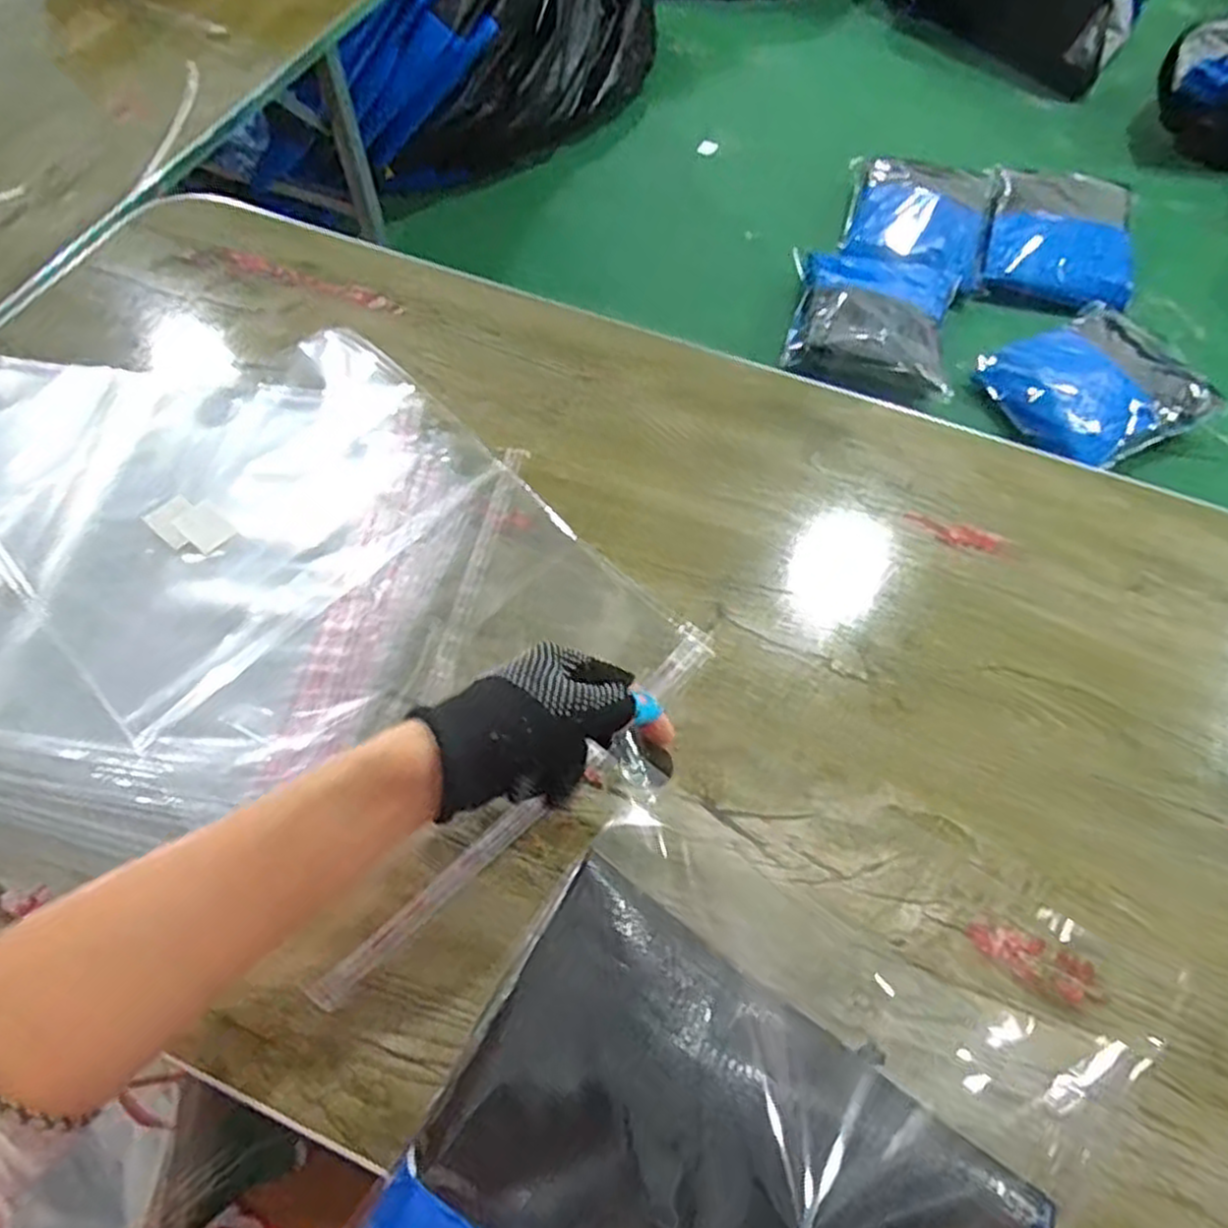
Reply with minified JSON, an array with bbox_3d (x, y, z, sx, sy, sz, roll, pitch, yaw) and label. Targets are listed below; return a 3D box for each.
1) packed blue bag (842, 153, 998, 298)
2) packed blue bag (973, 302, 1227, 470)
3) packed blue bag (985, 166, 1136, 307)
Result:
[{"bbox_3d":[0.544,-0.707,1.409,0.247,0.062,0.278,16,62,6],"label":"packed blue bag"},{"bbox_3d":[0.734,-0.351,1.212,0.281,0.099,0.256,-23,65,-14],"label":"packed blue bag"},{"bbox_3d":[0.785,-0.657,1.379,0.253,0.103,0.268,17,62,6],"label":"packed blue bag"}]

